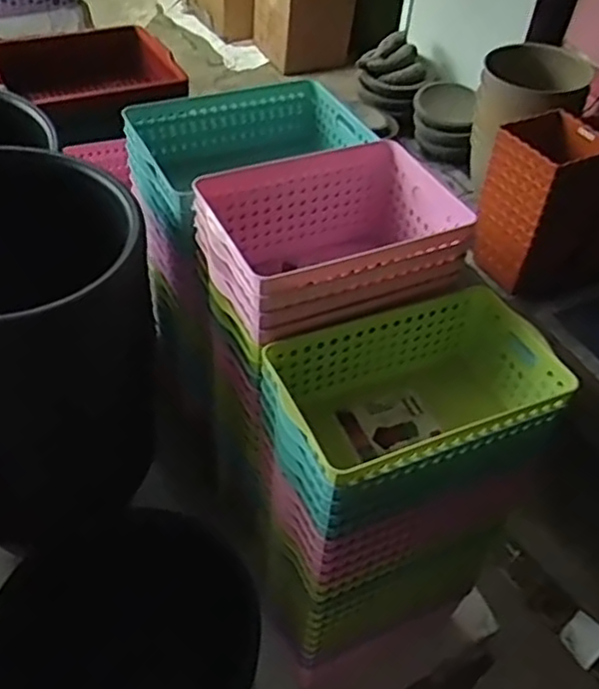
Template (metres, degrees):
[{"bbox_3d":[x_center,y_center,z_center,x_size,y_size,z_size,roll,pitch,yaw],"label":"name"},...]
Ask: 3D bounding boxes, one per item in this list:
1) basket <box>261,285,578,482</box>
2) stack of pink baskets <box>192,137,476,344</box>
[{"bbox_3d":[0.117,0.067,0.725,0.287,0.131,0.169,-16,49,-20],"label":"basket"},{"bbox_3d":[0.031,-0.105,0.765,0.262,0.134,0.185,-19,51,-23],"label":"stack of pink baskets"}]

